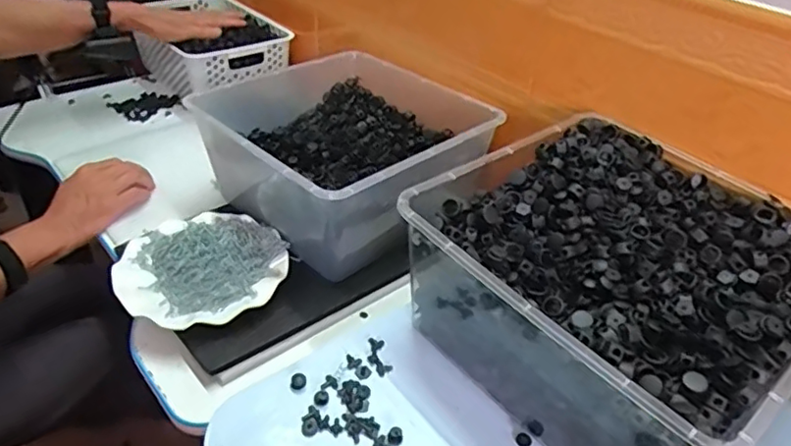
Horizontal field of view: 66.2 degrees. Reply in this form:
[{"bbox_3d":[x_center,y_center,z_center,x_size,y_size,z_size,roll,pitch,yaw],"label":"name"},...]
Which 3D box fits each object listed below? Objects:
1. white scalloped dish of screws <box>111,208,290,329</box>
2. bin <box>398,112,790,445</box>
[{"bbox_3d":[-0.216,0.052,0.685,0.171,0.039,0.177,3,37,-2],"label":"white scalloped dish of screws"},{"bbox_3d":[0.192,0.061,0.532,0.283,0.146,0.286,-27,46,-34],"label":"bin"}]

